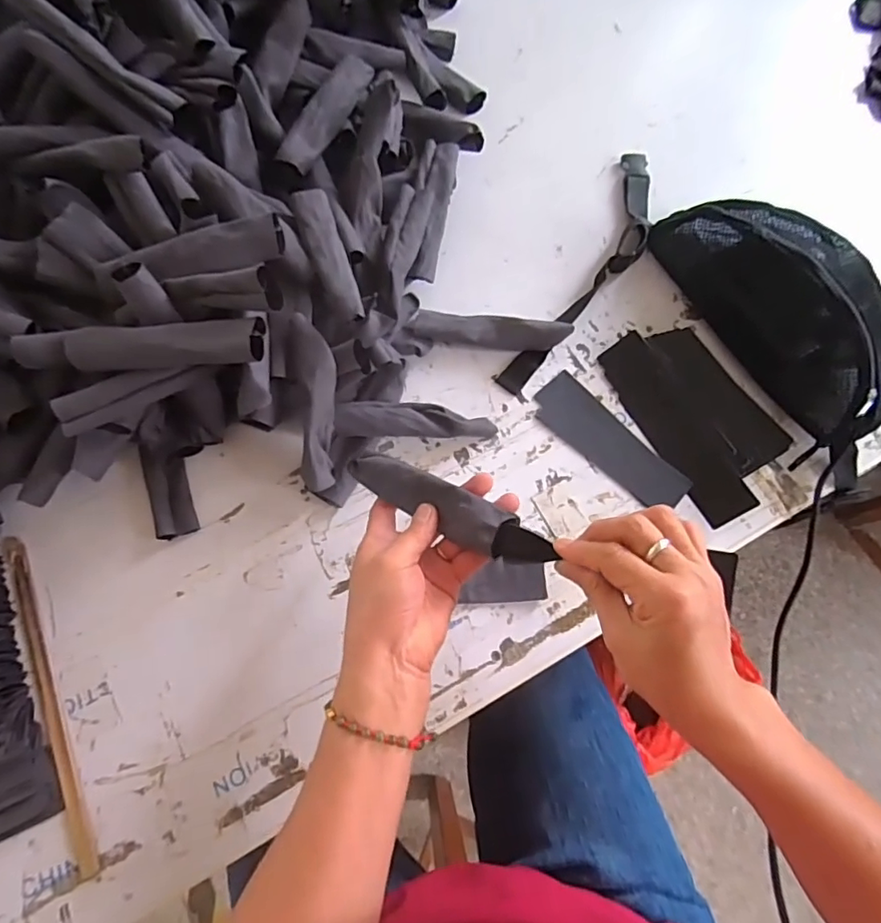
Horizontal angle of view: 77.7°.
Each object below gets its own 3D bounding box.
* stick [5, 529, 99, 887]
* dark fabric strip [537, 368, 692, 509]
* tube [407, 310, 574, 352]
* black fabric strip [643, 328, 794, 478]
[{"bbox_3d":[-0.311,0.183,0.432,0.016,0.005,0.268,-24,74,-9],"label":"stick"},{"bbox_3d":[0.157,-0.017,0.517,0.051,0.006,0.158,-41,76,-11],"label":"dark fabric strip"},{"bbox_3d":[0.047,-0.127,0.533,0.149,0.032,0.027,6,72,1],"label":"tube"},{"bbox_3d":[0.263,-0.064,0.519,0.063,0.013,0.152,-25,72,-10],"label":"black fabric strip"}]

